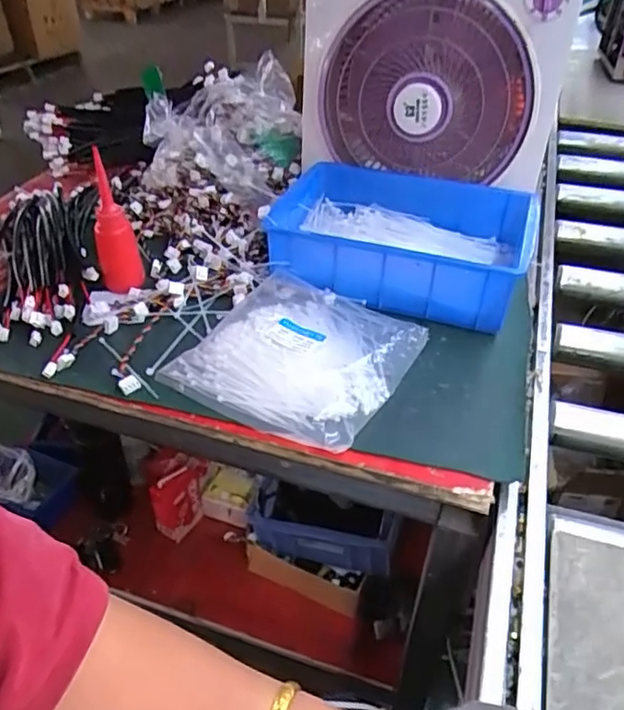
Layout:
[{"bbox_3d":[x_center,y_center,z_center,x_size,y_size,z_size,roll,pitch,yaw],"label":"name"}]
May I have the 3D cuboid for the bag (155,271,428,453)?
[{"bbox_3d":[-0.013,-0.007,0.607,0.205,0.031,0.192,20,42,25],"label":"bag"}]

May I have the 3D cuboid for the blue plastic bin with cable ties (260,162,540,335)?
[{"bbox_3d":[0.093,-0.142,0.730,0.320,0.084,0.206,11,39,15],"label":"blue plastic bin with cable ties"}]

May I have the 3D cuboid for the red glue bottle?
[{"bbox_3d":[-0.221,-0.146,0.662,0.042,0.148,0.041,-18,41,-21],"label":"red glue bottle"}]

